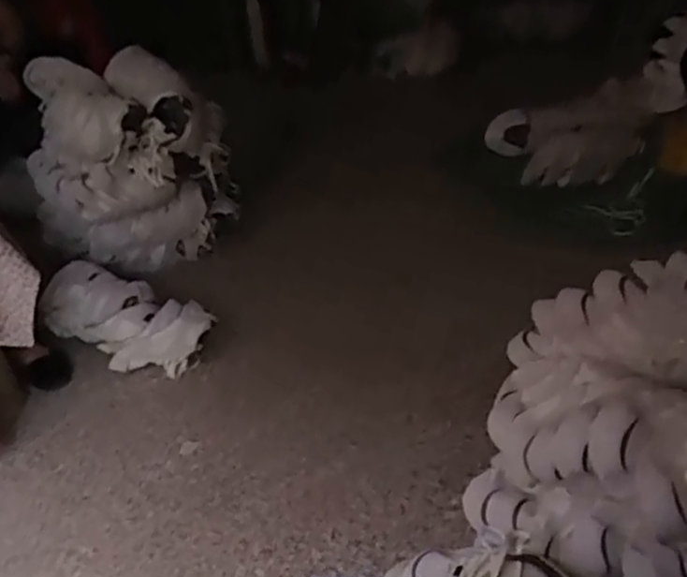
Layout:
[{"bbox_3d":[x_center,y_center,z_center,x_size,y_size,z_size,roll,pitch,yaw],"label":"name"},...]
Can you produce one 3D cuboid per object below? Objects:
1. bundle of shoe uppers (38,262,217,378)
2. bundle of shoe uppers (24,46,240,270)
[{"bbox_3d":[-0.486,0.066,1.547,0.402,0.144,0.167,17,42,29],"label":"bundle of shoe uppers"},{"bbox_3d":[-0.548,-0.330,1.830,0.495,0.448,0.411,-14,37,-10],"label":"bundle of shoe uppers"}]

